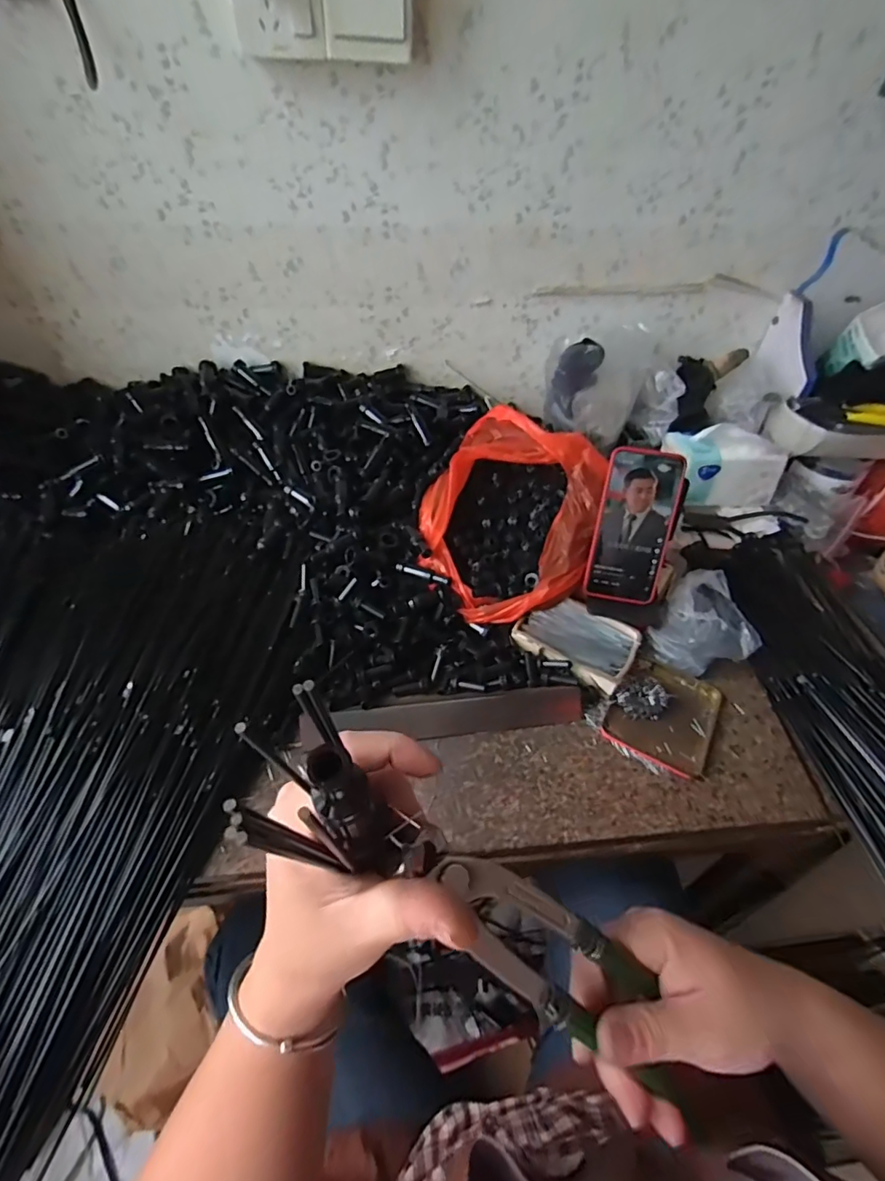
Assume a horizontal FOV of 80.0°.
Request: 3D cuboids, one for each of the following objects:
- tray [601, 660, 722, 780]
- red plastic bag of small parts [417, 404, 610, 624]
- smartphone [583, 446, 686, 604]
[{"bbox_3d":[0.234,0.127,0.556,0.100,0.019,0.119,24,50,18],"label":"tray"},{"bbox_3d":[0.079,-0.094,0.624,0.198,0.141,0.234,13,48,8],"label":"red plastic bag of small parts"},{"bbox_3d":[0.207,-0.067,0.569,0.078,0.162,0.011,9,15,5],"label":"smartphone"}]

